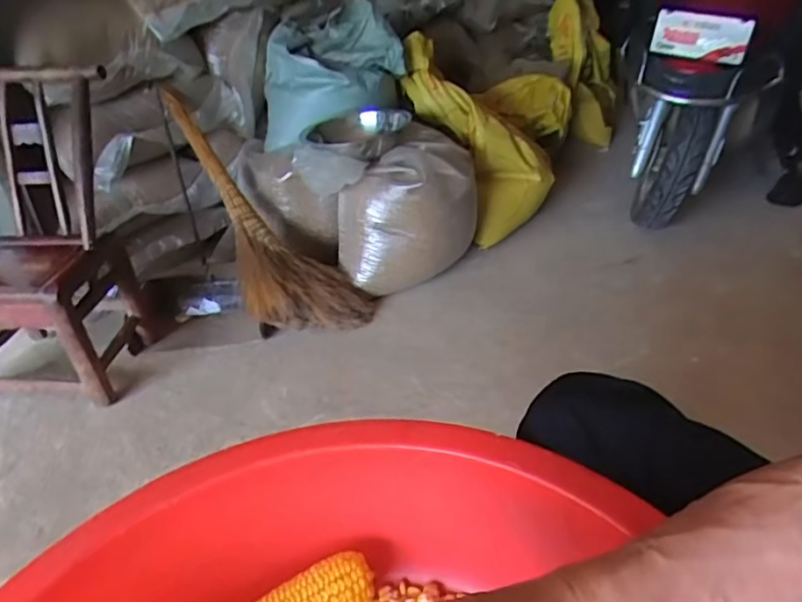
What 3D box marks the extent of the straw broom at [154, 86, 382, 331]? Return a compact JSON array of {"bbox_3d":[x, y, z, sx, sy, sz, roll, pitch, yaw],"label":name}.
[{"bbox_3d":[-0.386,-0.214,1.486,0.253,0.126,0.767,-33,81,-35],"label":"straw broom"}]

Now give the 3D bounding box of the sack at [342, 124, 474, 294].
[{"bbox_3d":[0.023,-0.241,1.569,0.350,0.342,0.304,-1,31,4],"label":"sack"}]

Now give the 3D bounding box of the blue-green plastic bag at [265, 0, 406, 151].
[{"bbox_3d":[-0.201,-0.610,1.611,0.405,0.349,0.221,0,31,5],"label":"blue-green plastic bag"}]

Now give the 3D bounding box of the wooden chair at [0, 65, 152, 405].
[{"bbox_3d":[-0.804,-0.122,1.227,0.406,0.618,0.331,3,31,10],"label":"wooden chair"}]

